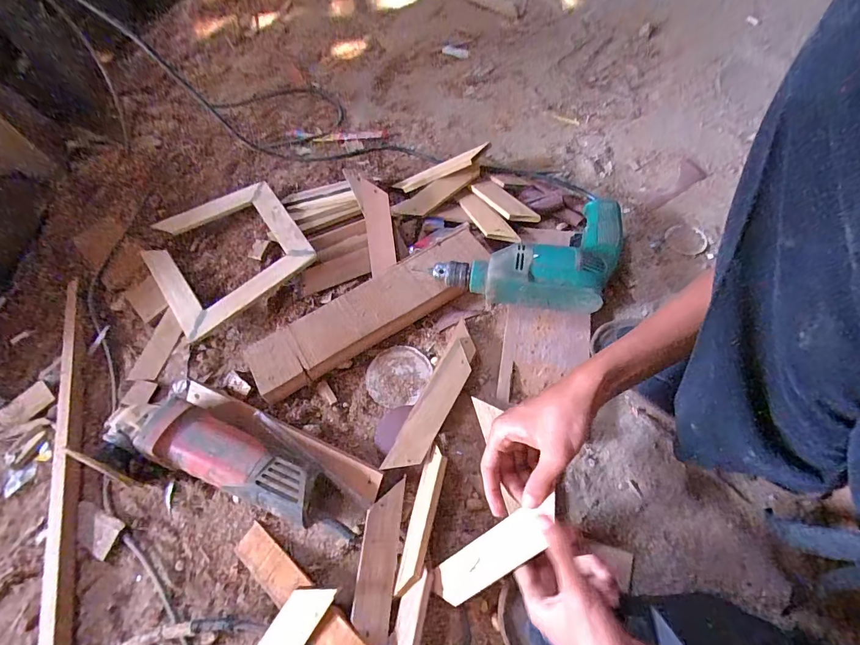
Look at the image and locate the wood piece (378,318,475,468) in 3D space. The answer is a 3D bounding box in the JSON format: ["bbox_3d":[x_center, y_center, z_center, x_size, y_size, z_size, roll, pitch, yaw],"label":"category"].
[{"bbox_3d":[0.012,0.083,0.482,0.039,0.011,0.194,28,64,4],"label":"wood piece"}]

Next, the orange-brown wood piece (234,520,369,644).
[{"bbox_3d":[-0.121,0.275,0.398,0.207,0.010,0.039,27,66,29],"label":"orange-brown wood piece"}]

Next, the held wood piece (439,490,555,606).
[{"bbox_3d":[0.059,0.201,0.363,0.135,0.005,0.037,-44,52,17],"label":"held wood piece"}]

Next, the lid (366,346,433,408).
[{"bbox_3d":[-0.041,0.067,0.520,0.074,0.005,0.081,-1,62,2],"label":"lid"}]

